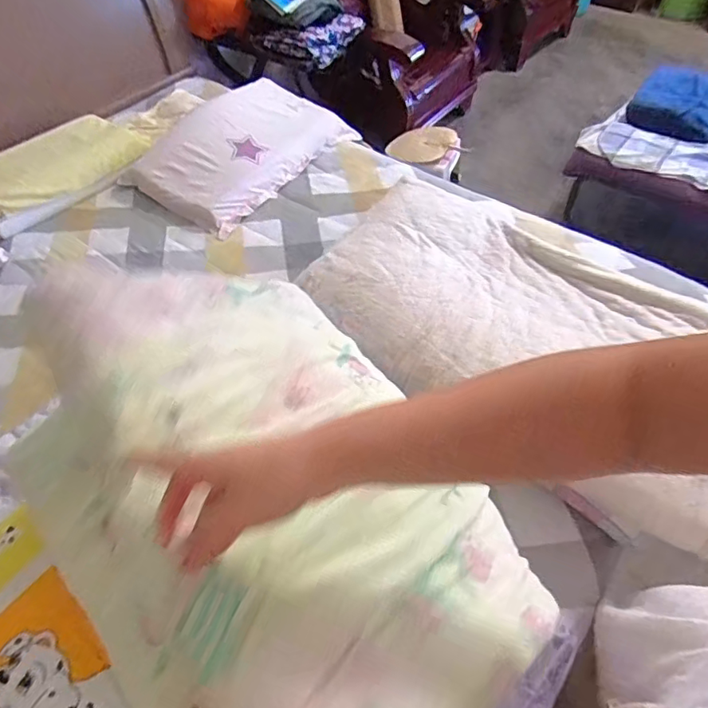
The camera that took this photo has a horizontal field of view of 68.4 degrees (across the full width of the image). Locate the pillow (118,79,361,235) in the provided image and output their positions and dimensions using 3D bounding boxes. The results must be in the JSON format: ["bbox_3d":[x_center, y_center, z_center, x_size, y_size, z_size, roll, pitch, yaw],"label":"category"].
[{"bbox_3d":[-0.343,-0.665,1.641,0.396,0.131,0.639,30,58,23],"label":"pillow"}]

